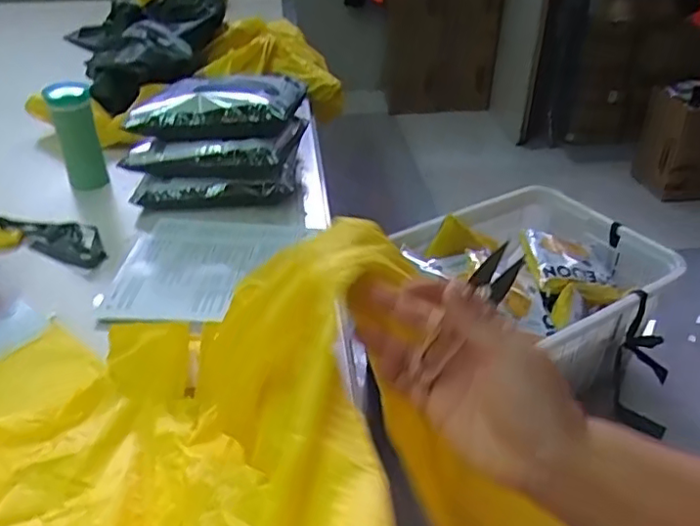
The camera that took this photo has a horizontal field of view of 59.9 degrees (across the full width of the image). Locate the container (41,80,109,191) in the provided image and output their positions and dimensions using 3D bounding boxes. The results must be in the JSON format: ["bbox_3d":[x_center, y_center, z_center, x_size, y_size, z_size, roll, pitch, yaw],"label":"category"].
[{"bbox_3d":[-0.489,-0.227,1.094,0.069,0.197,0.065,-15,38,-21],"label":"container"}]

